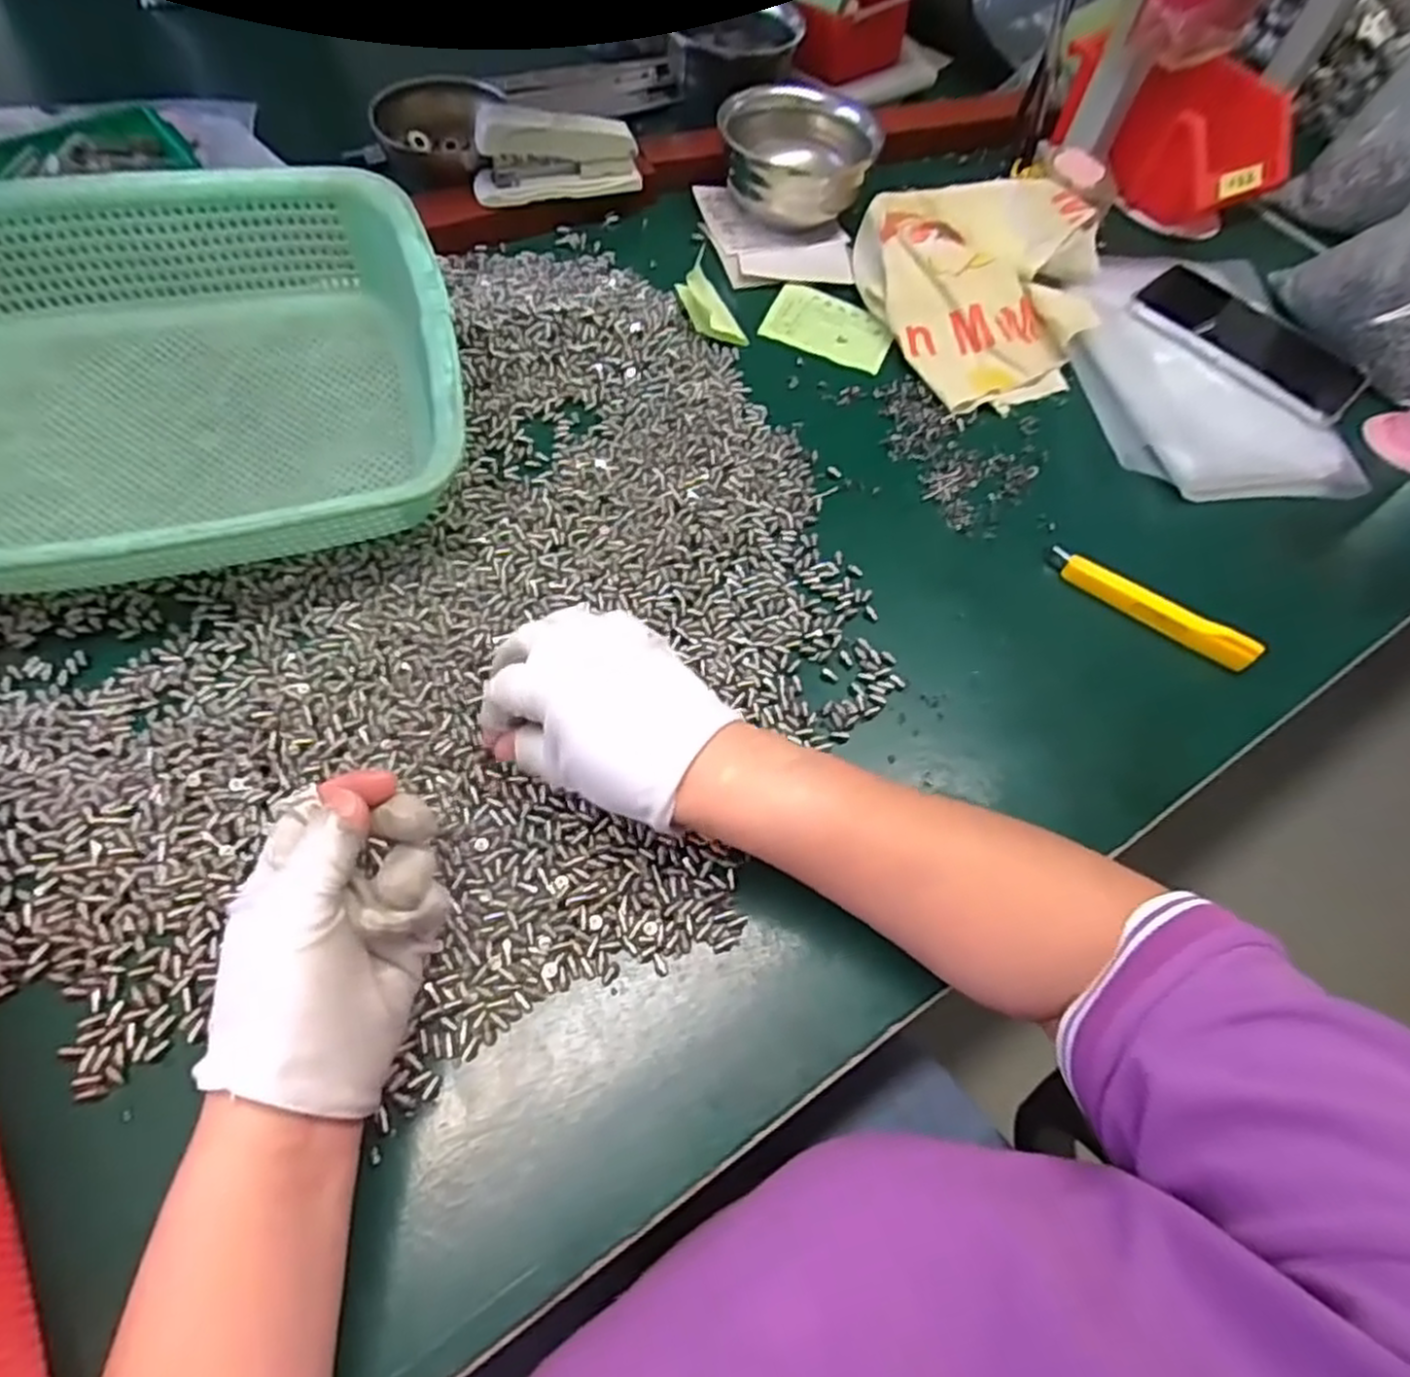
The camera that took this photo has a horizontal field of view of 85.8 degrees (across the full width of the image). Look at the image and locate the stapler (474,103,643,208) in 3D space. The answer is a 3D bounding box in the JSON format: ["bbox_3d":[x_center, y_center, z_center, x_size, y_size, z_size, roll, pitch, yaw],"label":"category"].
[{"bbox_3d":[-0.109,-0.397,0.562,0.122,0.054,0.029,-9,62,-11],"label":"stapler"}]

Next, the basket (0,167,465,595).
[{"bbox_3d":[-0.285,-0.160,0.406,0.294,0.092,0.224,-13,74,-12],"label":"basket"}]

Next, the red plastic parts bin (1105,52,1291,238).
[{"bbox_3d":[0.429,-0.468,0.660,0.116,0.092,0.109,-16,64,-15],"label":"red plastic parts bin"}]

